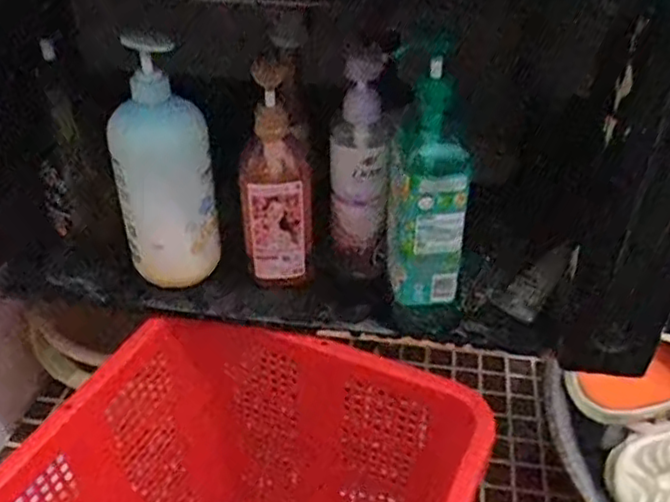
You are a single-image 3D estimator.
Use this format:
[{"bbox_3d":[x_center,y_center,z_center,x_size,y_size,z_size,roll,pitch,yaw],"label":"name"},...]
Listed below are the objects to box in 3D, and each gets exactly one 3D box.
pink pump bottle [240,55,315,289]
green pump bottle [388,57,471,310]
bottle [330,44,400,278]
[{"bbox_3d":[-0.056,-0.076,0.671,0.075,0.224,0.068,-3,37,-4],"label":"pink pump bottle"},{"bbox_3d":[0.086,-0.046,0.621,0.070,0.222,0.085,6,37,8],"label":"green pump bottle"},{"bbox_3d":[0.024,-0.073,0.660,0.056,0.221,0.046,0,37,0],"label":"bottle"}]

